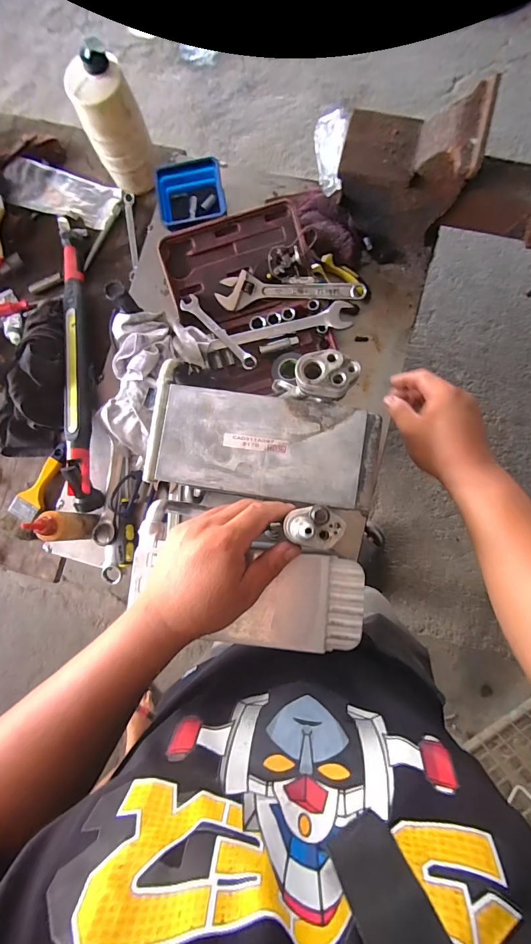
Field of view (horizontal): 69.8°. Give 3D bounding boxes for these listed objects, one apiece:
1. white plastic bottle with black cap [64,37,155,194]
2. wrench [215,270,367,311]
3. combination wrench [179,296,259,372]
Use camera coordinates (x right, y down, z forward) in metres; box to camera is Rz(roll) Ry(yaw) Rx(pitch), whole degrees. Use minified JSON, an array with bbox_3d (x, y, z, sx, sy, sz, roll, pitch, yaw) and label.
[{"bbox_3d":[-0.255,-0.585,0.647,0.097,0.185,0.078,-22,82,1],"label":"white plastic bottle with black cap"},{"bbox_3d":[0.042,-0.302,0.629,0.242,0.024,0.051,-2,83,4],"label":"wrench"},{"bbox_3d":[-0.076,-0.227,0.623,0.029,0.013,0.170,-42,82,-2],"label":"combination wrench"}]

